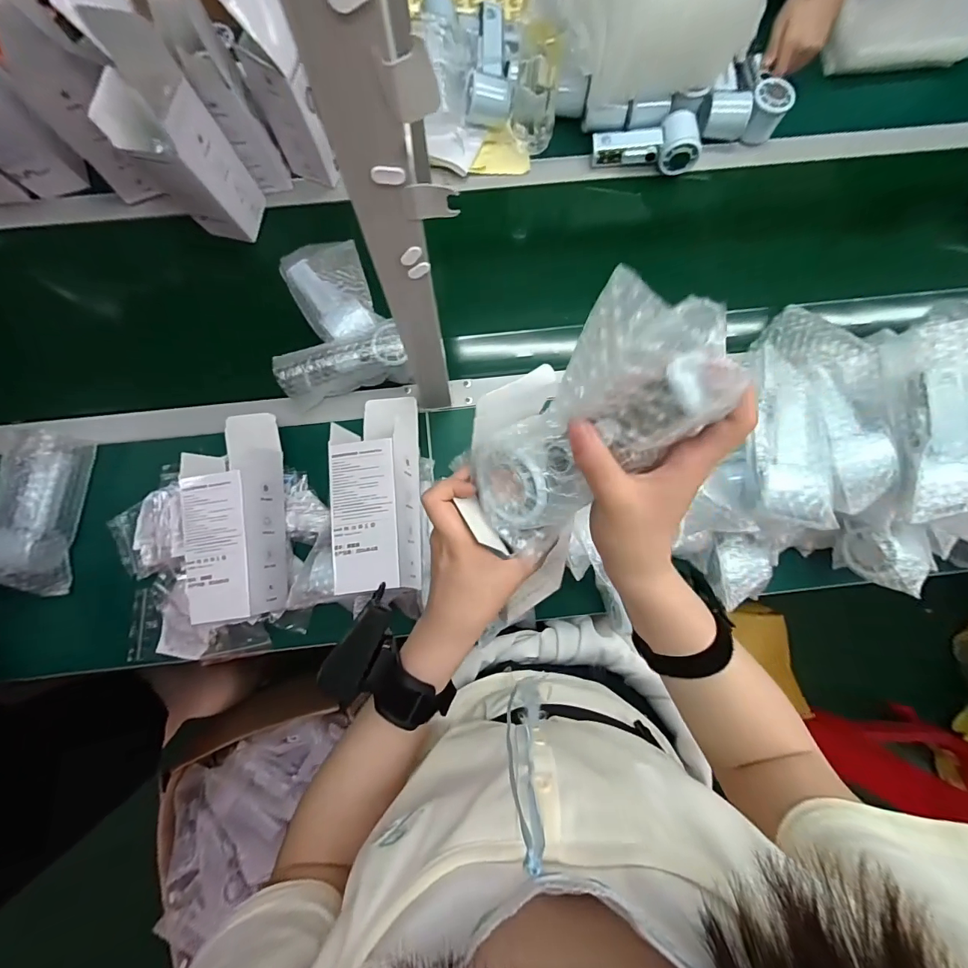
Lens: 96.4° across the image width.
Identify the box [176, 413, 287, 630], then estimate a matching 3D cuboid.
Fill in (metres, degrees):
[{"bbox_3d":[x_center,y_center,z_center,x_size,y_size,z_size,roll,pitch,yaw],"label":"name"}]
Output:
[{"bbox_3d":[-0.293,0.032,0.512,0.088,0.063,0.248,-7,82,-1],"label":"box"}]

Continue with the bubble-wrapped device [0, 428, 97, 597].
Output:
[{"bbox_3d":[-0.567,0.036,0.544,0.077,0.060,0.201,9,82,1],"label":"bubble-wrapped device"}]

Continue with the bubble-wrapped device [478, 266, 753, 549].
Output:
[{"bbox_3d":[0.054,-0.027,0.250,0.077,0.172,0.046,48,47,6],"label":"bubble-wrapped device"}]

